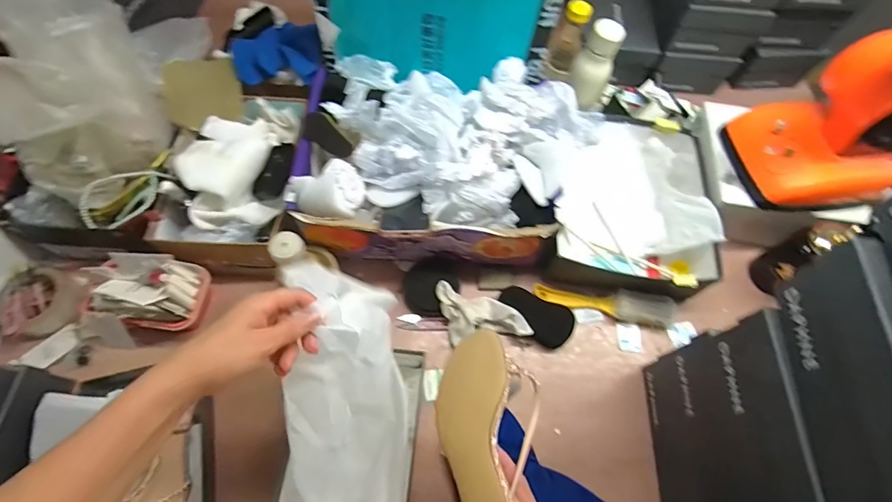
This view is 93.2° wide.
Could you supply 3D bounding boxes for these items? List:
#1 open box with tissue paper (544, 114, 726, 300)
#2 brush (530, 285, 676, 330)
[{"bbox_3d":[0.325,-0.083,0.729,0.245,0.111,0.321,15,64,5],"label":"open box with tissue paper"},{"bbox_3d":[0.260,0.088,0.684,0.227,0.039,0.049,6,64,1],"label":"brush"}]

